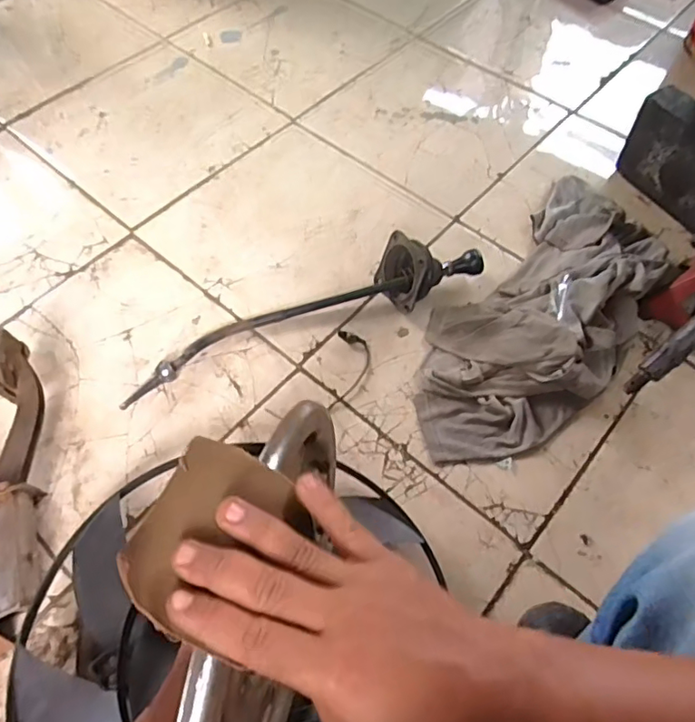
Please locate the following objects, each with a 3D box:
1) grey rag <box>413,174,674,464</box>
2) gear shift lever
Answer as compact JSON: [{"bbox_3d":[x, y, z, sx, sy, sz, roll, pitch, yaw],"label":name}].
[{"bbox_3d":[0.319,-0.081,0.892,0.267,0.076,0.594,40,69,16],"label":"grey rag"},{"bbox_3d":[-0.061,-0.080,0.870,0.603,0.100,0.115,-23,67,-13],"label":"gear shift lever"}]

